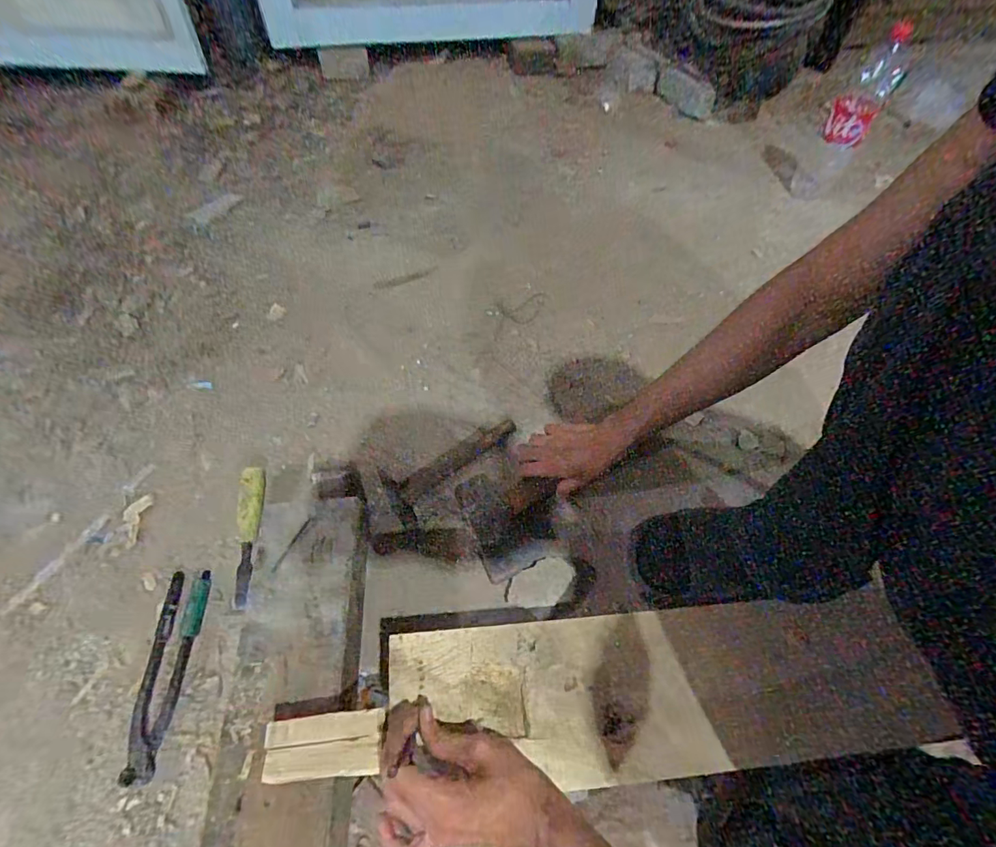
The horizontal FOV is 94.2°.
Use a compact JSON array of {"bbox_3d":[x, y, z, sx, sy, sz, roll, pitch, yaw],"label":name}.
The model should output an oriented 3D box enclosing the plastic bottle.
[{"bbox_3d":[0.754,-0.654,0.998,0.091,0.302,0.086,32,62,17],"label":"plastic bottle"}]

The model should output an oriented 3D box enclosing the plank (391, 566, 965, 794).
[{"bbox_3d":[0.156,0.249,0.439,0.497,0.032,0.134,-3,57,-6],"label":"plank"}]

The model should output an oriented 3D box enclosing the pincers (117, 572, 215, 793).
[{"bbox_3d":[-0.378,0.279,0.531,0.045,0.016,0.210,-3,57,-6],"label":"pincers"}]

